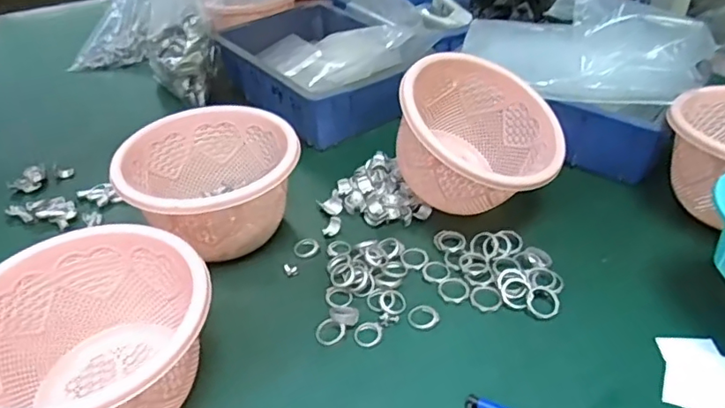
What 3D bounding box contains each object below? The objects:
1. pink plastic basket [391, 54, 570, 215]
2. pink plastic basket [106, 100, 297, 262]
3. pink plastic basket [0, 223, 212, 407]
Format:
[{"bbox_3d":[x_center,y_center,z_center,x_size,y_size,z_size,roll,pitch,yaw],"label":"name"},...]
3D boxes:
[{"bbox_3d":[0.098,-0.061,0.513,0.146,0.105,0.140,43,64,6],"label":"pink plastic basket"},{"bbox_3d":[-0.132,-0.016,0.495,0.137,0.083,0.135,-18,41,-18],"label":"pink plastic basket"},{"bbox_3d":[-0.174,0.092,0.367,0.142,0.087,0.135,-1,39,1],"label":"pink plastic basket"}]

